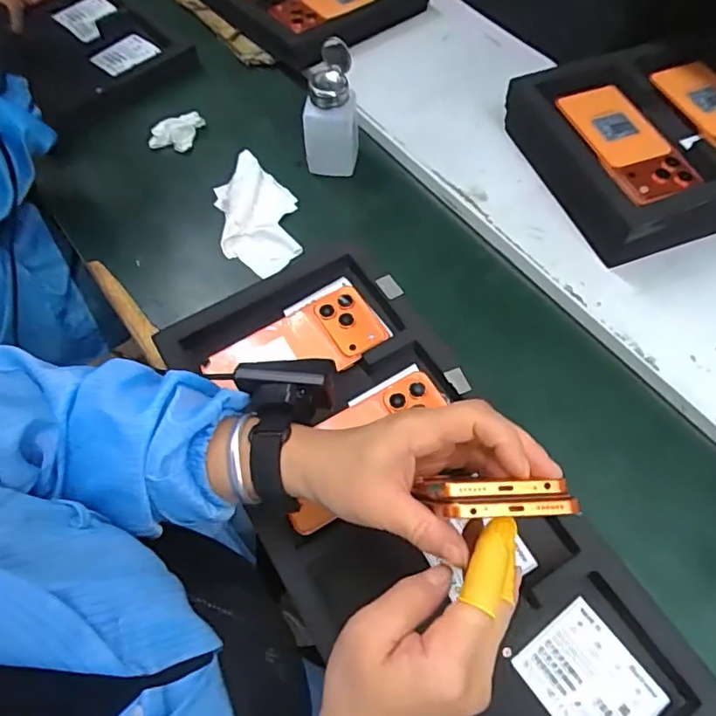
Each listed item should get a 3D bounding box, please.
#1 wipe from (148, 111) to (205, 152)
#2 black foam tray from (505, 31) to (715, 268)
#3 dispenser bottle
[{"bbox_3d":[-0.208,-0.259,0.652,0.068,0.029,0.032,-27,65,-12],"label":"wipe"},{"bbox_3d":[0.425,-0.262,0.597,0.483,0.073,0.218,-19,64,-8],"label":"black foam tray"},{"bbox_3d":[-0.029,-0.253,0.580,0.056,0.126,0.048,8,63,6],"label":"dispenser bottle"}]

